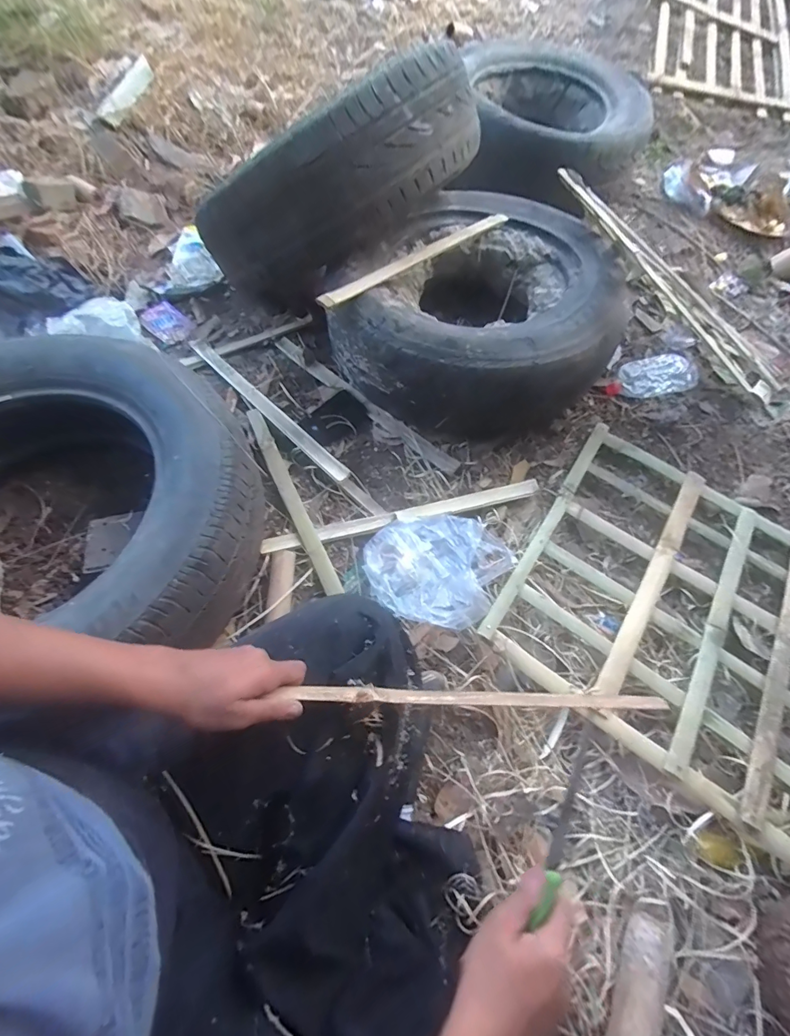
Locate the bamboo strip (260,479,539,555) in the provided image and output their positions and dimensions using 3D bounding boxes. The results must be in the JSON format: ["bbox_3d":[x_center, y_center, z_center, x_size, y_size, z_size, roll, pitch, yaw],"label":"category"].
[{"bbox_3d":[0.014,-0.002,0.729,0.486,0.012,0.030,-13,62,-5],"label":"bamboo strip"}]

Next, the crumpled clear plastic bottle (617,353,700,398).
[{"bbox_3d":[0.564,-0.306,0.904,0.204,0.033,0.084,-14,63,-10],"label":"crumpled clear plastic bottle"}]

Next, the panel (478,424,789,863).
[{"bbox_3d":[0.464,0.131,0.663,0.493,0.034,0.506,32,65,14],"label":"panel"}]

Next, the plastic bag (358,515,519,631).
[{"bbox_3d":[0.062,0.070,0.661,0.205,0.061,0.191,30,64,13],"label":"plastic bag"}]

